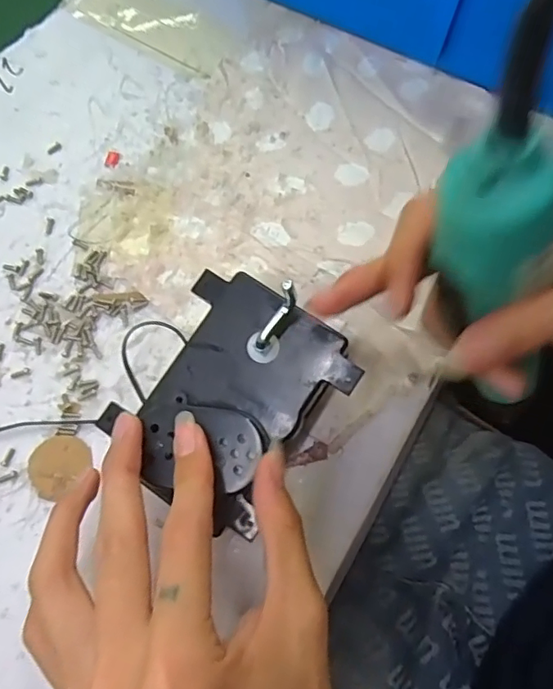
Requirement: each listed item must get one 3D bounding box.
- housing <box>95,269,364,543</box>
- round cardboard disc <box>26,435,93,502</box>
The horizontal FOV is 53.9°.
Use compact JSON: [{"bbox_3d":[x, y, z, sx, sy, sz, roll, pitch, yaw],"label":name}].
[{"bbox_3d":[-0.019,0.018,0.226,0.079,0.023,0.093,34,70,14],"label":"housing"},{"bbox_3d":[-0.104,0.057,0.257,0.027,0.004,0.029,1,67,-3],"label":"round cardboard disc"}]

